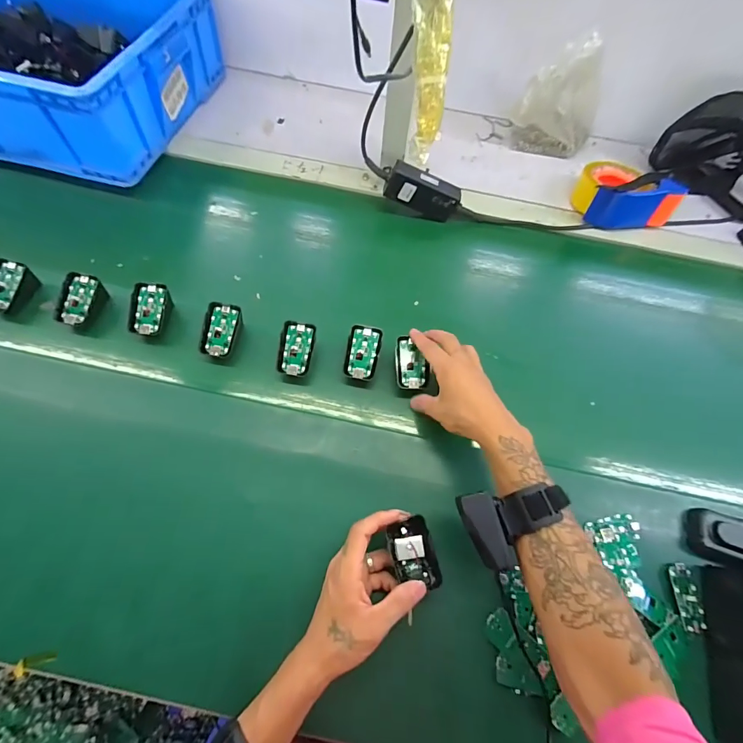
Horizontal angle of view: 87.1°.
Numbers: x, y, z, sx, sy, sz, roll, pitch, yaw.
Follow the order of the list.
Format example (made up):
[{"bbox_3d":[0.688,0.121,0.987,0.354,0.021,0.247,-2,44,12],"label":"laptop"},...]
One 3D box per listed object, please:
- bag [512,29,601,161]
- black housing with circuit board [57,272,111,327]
[{"bbox_3d":[0.326,-0.453,0.671,0.135,0.160,0.074,20,64,6],"label":"bag"},{"bbox_3d":[-0.383,-0.091,0.513,0.035,0.046,0.066,15,64,4],"label":"black housing with circuit board"}]

